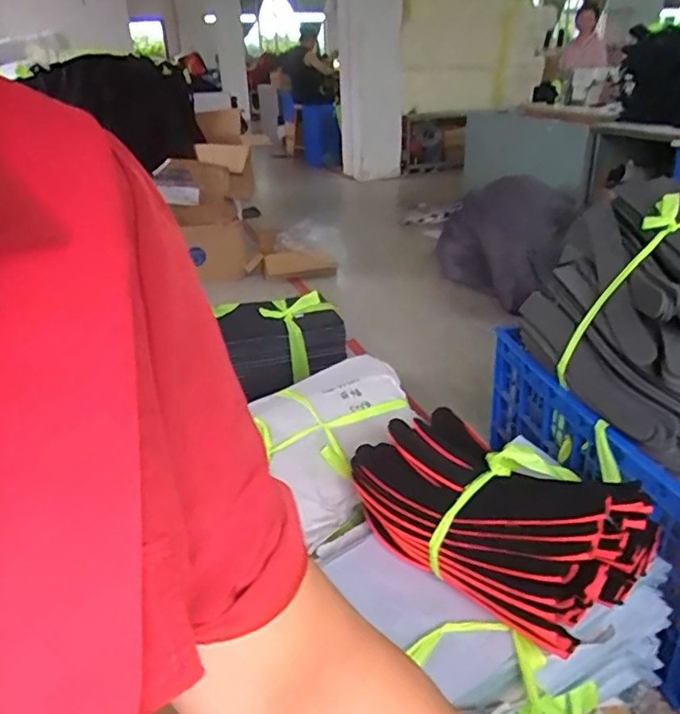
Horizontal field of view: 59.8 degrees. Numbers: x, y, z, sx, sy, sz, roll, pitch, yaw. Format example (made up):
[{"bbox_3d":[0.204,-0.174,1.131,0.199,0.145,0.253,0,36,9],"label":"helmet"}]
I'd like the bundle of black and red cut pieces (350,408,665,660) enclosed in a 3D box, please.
[{"bbox_3d":[0.263,0.261,1.019,0.271,0.153,0.447,-25,35,-38],"label":"bundle of black and red cut pieces"}]

